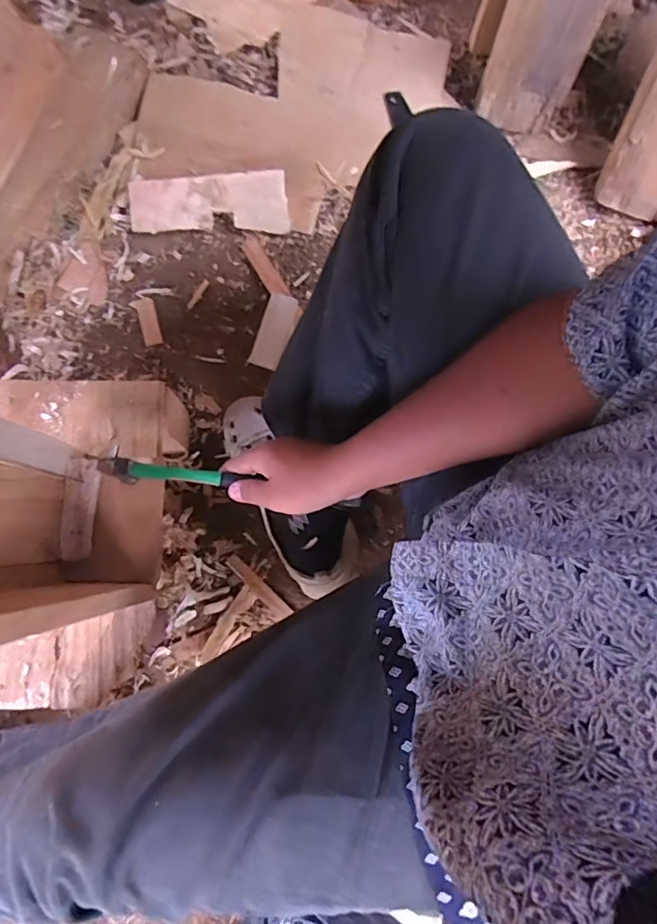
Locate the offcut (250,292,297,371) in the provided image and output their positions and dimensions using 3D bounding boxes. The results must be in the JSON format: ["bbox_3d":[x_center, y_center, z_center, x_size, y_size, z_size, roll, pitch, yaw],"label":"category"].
[{"bbox_3d":[-0.075,-0.183,0.739,0.043,0.012,0.103,21,98,3],"label":"offcut"}]

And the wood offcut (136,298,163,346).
[{"bbox_3d":[-0.263,-0.206,0.776,0.025,0.004,0.076,-15,79,-5],"label":"wood offcut"}]

